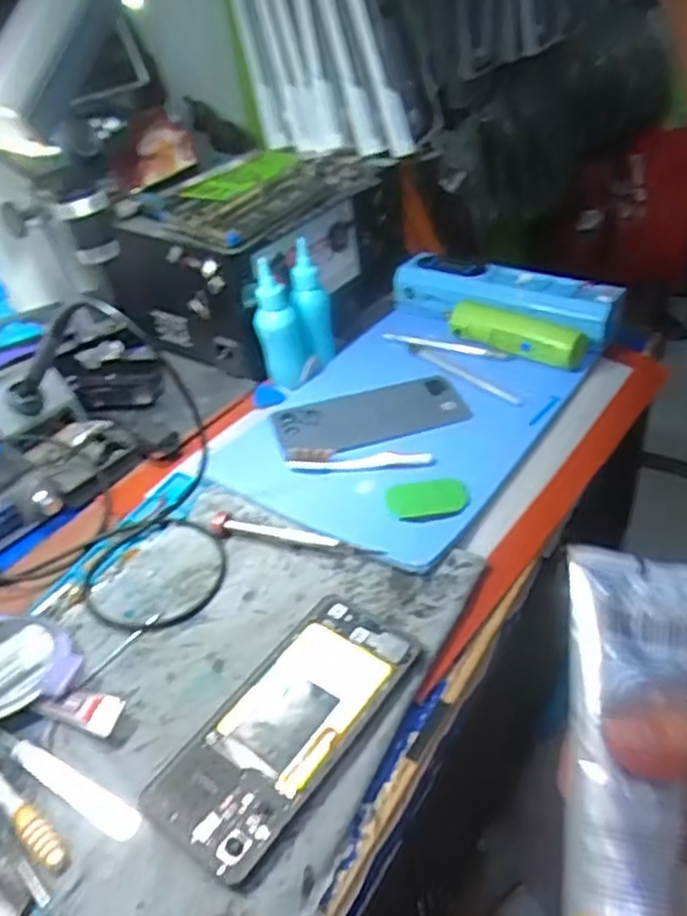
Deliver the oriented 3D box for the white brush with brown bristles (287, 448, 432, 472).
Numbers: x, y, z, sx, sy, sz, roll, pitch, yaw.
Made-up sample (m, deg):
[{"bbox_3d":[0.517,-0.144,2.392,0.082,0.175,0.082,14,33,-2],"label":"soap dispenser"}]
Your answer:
[{"bbox_3d":[0.011,-0.001,0.541,0.108,0.013,0.017,-3,41,3],"label":"white brush with brown bristles"}]

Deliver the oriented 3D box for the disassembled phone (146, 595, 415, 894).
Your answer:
[{"bbox_3d":[-0.029,0.143,0.390,0.070,0.013,0.155,22,47,33],"label":"disassembled phone"}]

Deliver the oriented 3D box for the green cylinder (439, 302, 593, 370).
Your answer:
[{"bbox_3d":[0.146,-0.110,0.635,0.127,0.030,0.031,18,45,30],"label":"green cylinder"}]

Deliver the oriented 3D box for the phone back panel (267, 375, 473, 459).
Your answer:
[{"bbox_3d":[0.019,-0.034,0.596,0.155,0.012,0.080,-17,42,-13],"label":"phone back panel"}]

